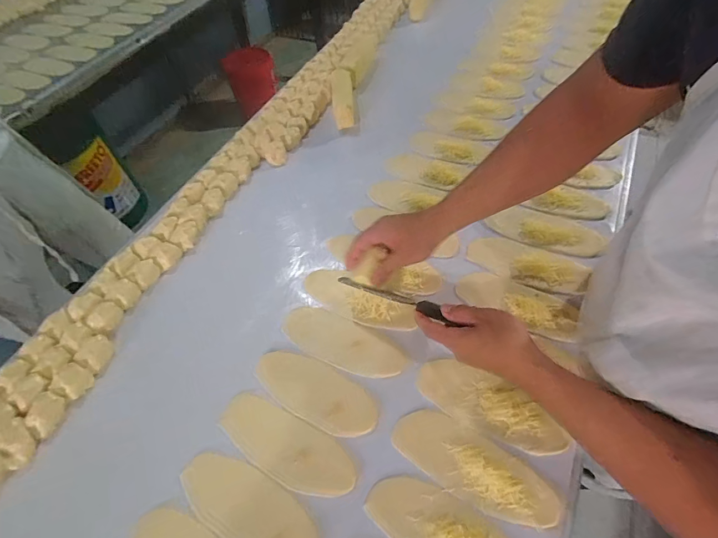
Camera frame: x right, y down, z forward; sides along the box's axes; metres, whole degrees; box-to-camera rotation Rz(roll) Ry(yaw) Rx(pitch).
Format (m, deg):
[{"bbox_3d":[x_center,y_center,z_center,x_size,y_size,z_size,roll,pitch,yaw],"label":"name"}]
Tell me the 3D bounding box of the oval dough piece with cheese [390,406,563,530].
[{"bbox_3d":[0.131,0.229,0.435,0.183,0.020,0.074,30,63,22],"label":"oval dough piece with cheese"}]

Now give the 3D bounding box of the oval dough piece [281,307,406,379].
[{"bbox_3d":[-0.025,0.108,0.546,0.190,0.009,0.070,22,60,18],"label":"oval dough piece"}]

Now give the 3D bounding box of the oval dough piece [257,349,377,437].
[{"bbox_3d":[-0.061,0.166,0.509,0.178,0.006,0.075,22,60,18],"label":"oval dough piece"}]

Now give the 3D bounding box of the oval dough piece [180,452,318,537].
[{"bbox_3d":[-0.131,0.275,0.431,0.182,0.007,0.073,25,61,19],"label":"oval dough piece"}]

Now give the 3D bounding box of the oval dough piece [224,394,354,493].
[{"bbox_3d":[-0.096,0.220,0.469,0.191,0.004,0.071,22,60,18],"label":"oval dough piece"}]

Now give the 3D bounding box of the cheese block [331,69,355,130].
[{"bbox_3d":[-0.034,-0.390,0.860,0.053,0.061,0.164,-4,56,1],"label":"cheese block"}]

